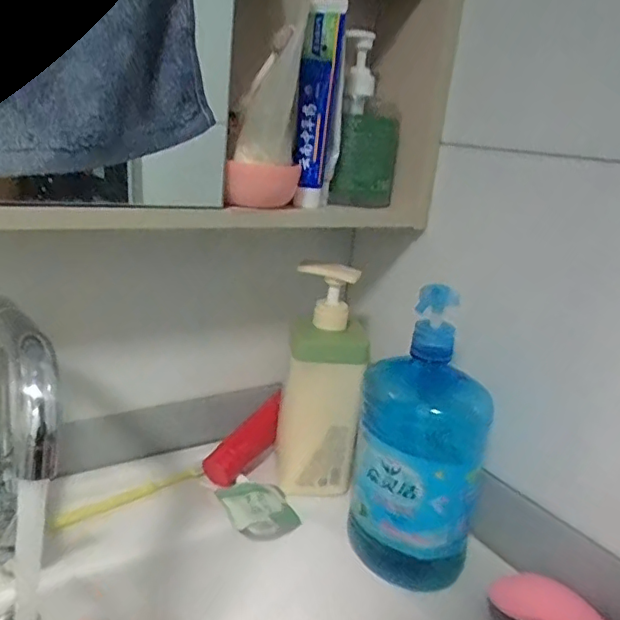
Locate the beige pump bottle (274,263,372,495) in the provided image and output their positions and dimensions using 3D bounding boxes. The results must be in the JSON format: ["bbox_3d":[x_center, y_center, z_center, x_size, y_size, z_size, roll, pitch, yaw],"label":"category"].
[{"bbox_3d":[0.013,0.076,0.605,0.086,0.236,0.061,7,18,1],"label":"beige pump bottle"}]

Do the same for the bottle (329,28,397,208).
[{"bbox_3d":[0.060,-0.186,0.565,0.059,0.160,0.059,8,18,6],"label":"bottle"}]

